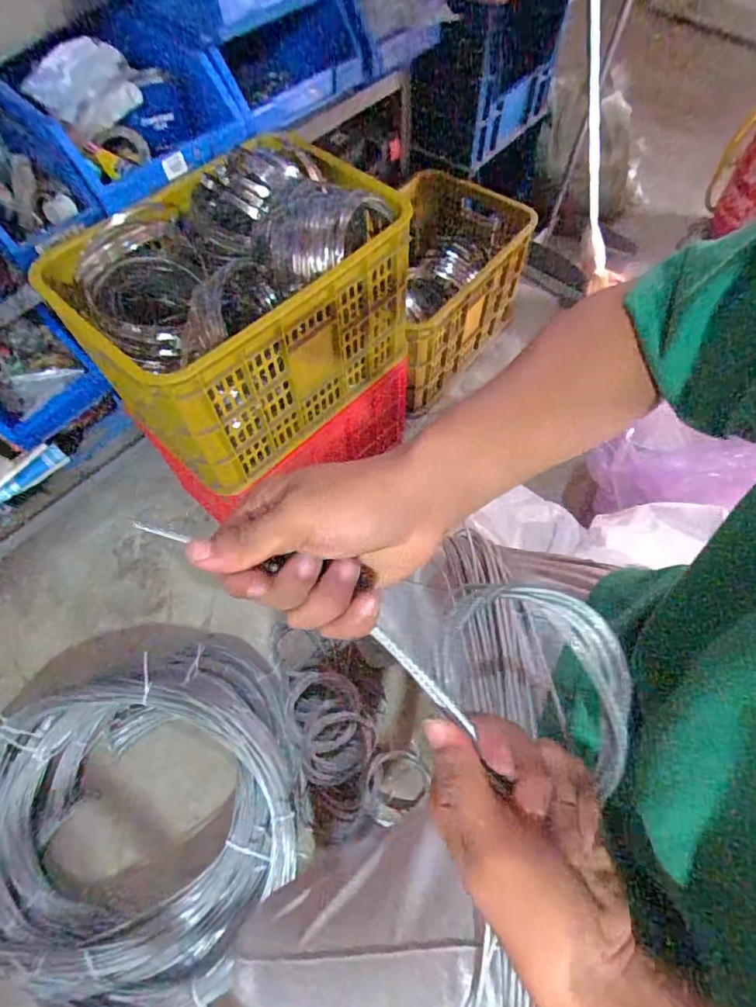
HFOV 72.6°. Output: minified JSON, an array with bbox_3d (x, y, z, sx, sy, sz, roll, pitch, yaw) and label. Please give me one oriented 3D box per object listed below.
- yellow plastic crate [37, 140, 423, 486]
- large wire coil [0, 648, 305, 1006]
[{"bbox_3d":[-0.226,-0.345,0.927,0.512,0.350,0.344,-41,68,-18],"label":"yellow plastic crate"},{"bbox_3d":[-0.525,0.587,0.924,0.758,0.151,0.545,-6,62,-1],"label":"large wire coil"}]

